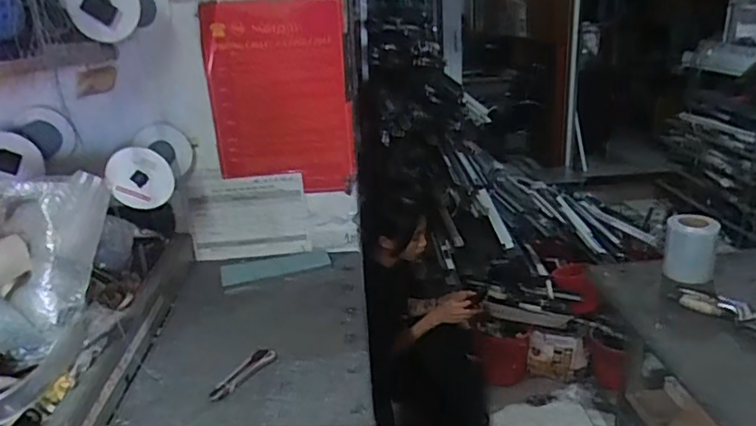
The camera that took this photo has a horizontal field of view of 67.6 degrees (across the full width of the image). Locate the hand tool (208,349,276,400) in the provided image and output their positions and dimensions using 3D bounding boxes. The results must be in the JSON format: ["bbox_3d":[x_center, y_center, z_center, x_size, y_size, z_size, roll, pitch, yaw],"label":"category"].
[{"bbox_3d":[-0.235,0.280,0.989,0.035,0.015,0.145,9,23,31],"label":"hand tool"}]

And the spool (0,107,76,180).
[{"bbox_3d":[-0.718,-0.143,1.155,0.121,0.102,0.205,-6,21,-3],"label":"spool"}]

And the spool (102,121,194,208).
[{"bbox_3d":[-0.482,-0.102,1.206,0.130,0.122,0.205,-5,20,-5],"label":"spool"}]

